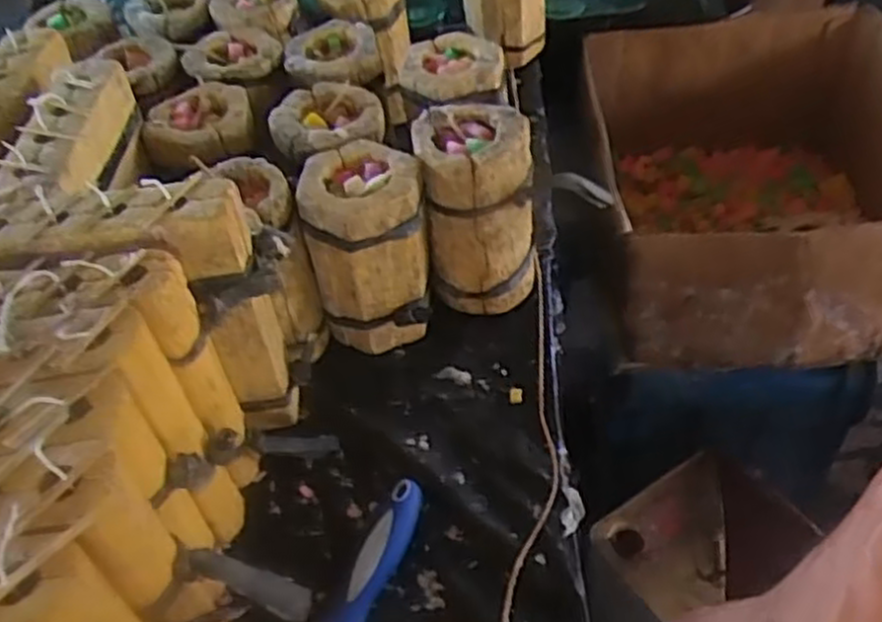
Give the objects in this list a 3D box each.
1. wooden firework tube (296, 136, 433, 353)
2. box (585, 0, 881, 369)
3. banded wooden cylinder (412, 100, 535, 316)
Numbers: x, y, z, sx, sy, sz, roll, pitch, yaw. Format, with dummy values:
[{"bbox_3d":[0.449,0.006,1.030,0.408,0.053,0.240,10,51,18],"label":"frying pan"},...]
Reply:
[{"bbox_3d":[-0.056,-0.052,0.640,0.089,0.149,0.094,-2,48,4],"label":"wooden firework tube"},{"bbox_3d":[0.379,-0.138,0.961,0.363,0.230,0.424,-2,48,3],"label":"box"},{"bbox_3d":[0.030,-0.082,0.657,0.092,0.158,0.087,-3,48,2],"label":"banded wooden cylinder"}]

